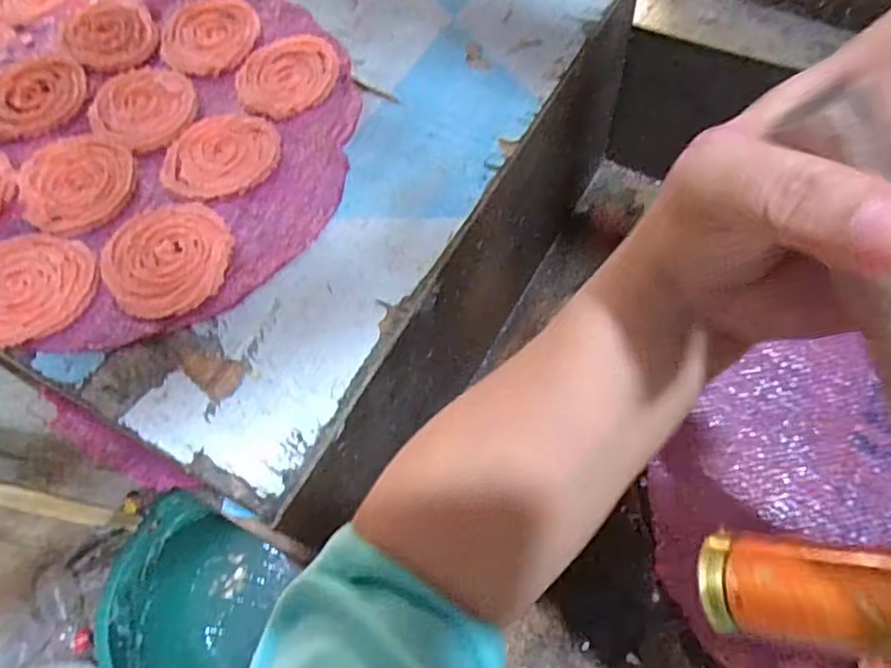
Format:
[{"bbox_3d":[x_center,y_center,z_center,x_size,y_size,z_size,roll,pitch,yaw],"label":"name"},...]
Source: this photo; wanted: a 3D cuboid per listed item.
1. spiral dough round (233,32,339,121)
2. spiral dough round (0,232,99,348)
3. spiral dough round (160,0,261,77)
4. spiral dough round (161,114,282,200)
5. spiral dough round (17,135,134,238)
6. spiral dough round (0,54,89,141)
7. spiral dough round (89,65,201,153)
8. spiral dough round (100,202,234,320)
[{"bbox_3d":[-0.124,-0.200,0.481,0.075,0.006,0.083,23,67,13],"label":"spiral dough round"},{"bbox_3d":[-0.274,-0.032,0.404,0.085,0.004,0.080,-1,64,1],"label":"spiral dough round"},{"bbox_3d":[-0.192,-0.247,0.511,0.075,0.004,0.093,2,64,3],"label":"spiral dough round"},{"bbox_3d":[-0.162,-0.129,0.448,0.080,0.004,0.076,-1,64,1],"label":"spiral dough round"},{"bbox_3d":[-0.262,-0.107,0.444,0.074,0.010,0.087,-18,65,-7],"label":"spiral dough round"},{"bbox_3d":[-0.321,-0.184,0.481,0.084,0.005,0.084,-1,64,1],"label":"spiral dough round"},{"bbox_3d":[-0.230,-0.175,0.476,0.079,0.006,0.074,-1,64,1],"label":"spiral dough round"},{"bbox_3d":[-0.185,-0.053,0.411,0.081,0.010,0.092,-37,68,-15],"label":"spiral dough round"}]

